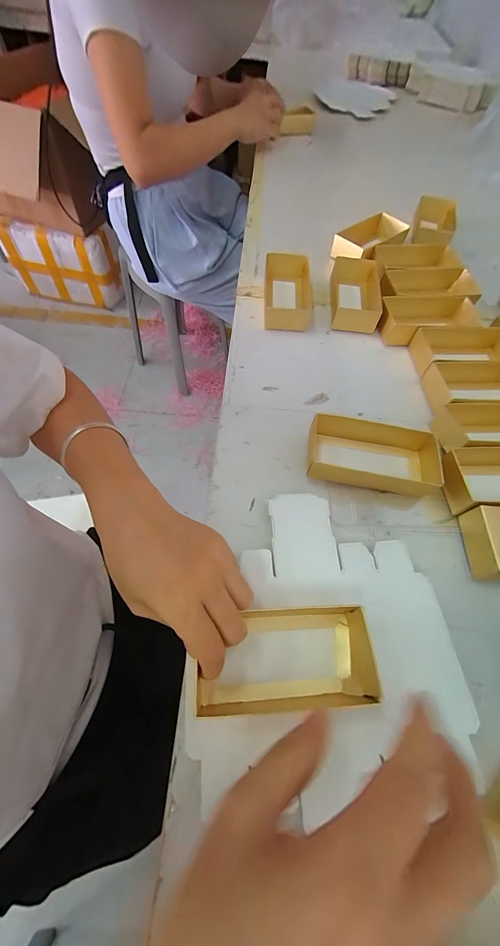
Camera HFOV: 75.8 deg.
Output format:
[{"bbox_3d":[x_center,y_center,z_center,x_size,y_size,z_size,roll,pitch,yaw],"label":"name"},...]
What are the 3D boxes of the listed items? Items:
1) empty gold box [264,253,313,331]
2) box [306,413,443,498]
[{"bbox_3d":[0.052,-0.239,0.422,0.062,0.033,0.119,4,62,-2],"label":"empty gold box"},{"bbox_3d":[0.120,-0.014,0.306,0.129,0.040,0.063,11,62,2],"label":"box"}]

